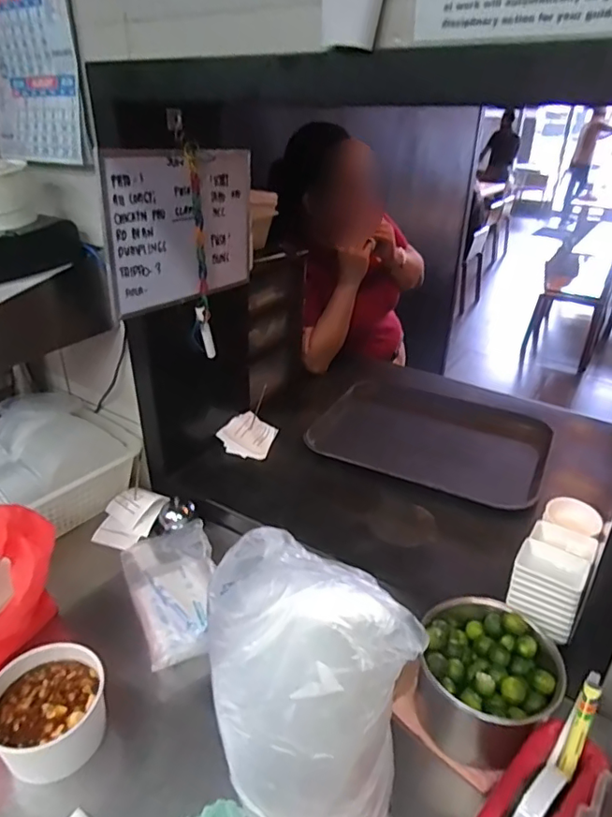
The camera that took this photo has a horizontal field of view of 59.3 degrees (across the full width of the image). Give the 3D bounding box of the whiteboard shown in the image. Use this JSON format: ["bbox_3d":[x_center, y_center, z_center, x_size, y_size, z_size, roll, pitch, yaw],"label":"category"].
[{"bbox_3d":[-0.184,-0.284,0.847,0.017,0.213,0.302,20,34,30],"label":"whiteboard"}]

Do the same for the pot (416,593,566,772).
[{"bbox_3d":[0.205,0.312,0.623,0.144,0.121,0.131,1,29,0],"label":"pot"}]

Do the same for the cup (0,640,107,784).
[{"bbox_3d":[-0.286,0.343,0.603,0.118,0.069,0.133,-22,36,-34],"label":"cup"}]

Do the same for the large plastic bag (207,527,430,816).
[{"bbox_3d":[-0.008,0.260,0.486,0.186,0.291,0.118,23,36,34],"label":"large plastic bag"}]

